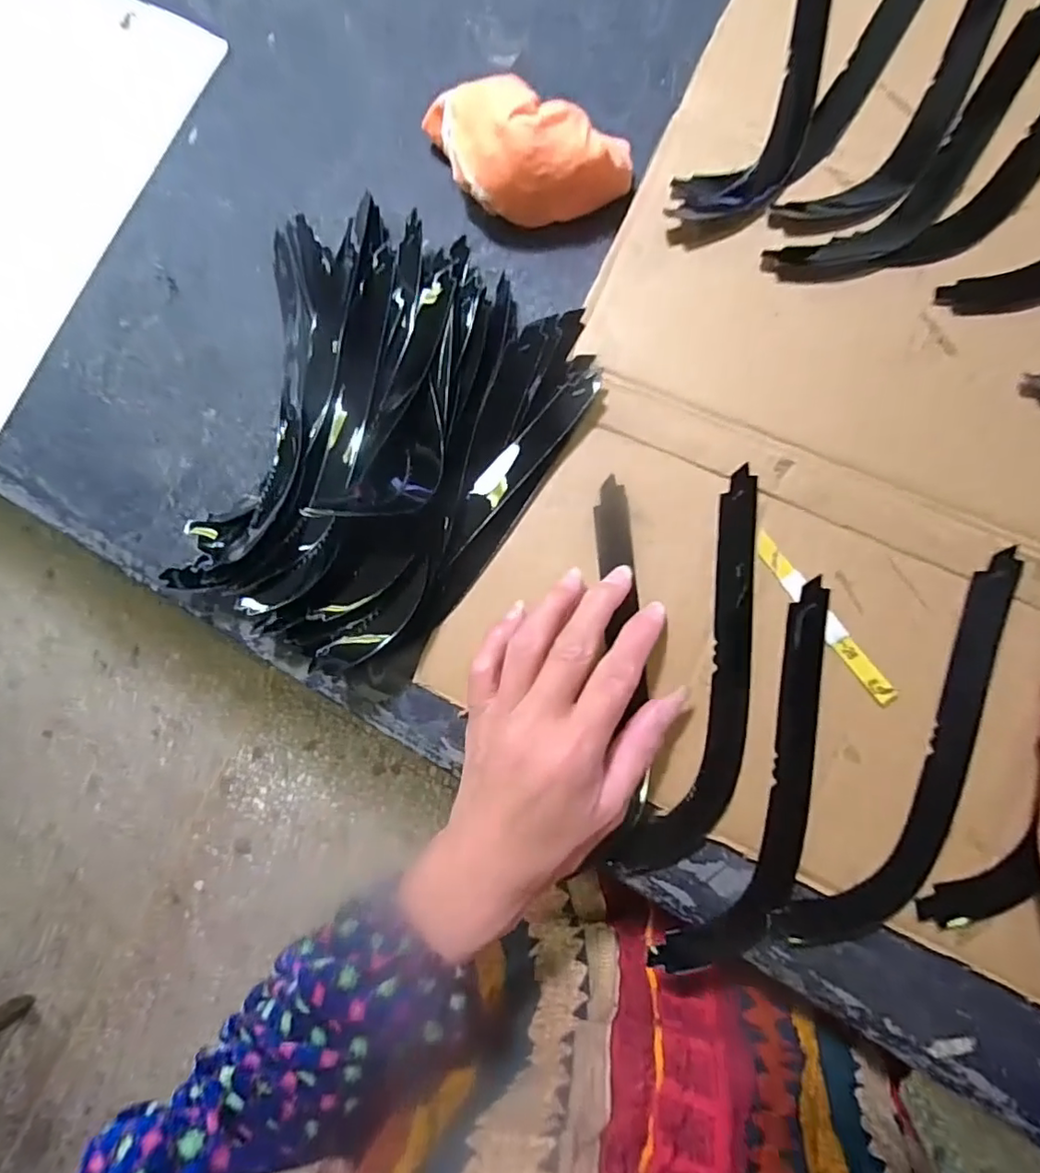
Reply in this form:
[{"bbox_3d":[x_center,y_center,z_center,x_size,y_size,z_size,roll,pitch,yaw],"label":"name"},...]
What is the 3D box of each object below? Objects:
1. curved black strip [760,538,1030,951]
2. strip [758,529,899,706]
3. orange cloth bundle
[{"bbox_3d":[0.188,0.084,0.267,0.041,0.012,0.206,29,88,10],"label":"curved black strip"},{"bbox_3d":[0.146,0.015,0.279,0.011,0.004,0.097,-36,80,2],"label":"strip"},{"bbox_3d":[-0.002,-0.224,0.307,0.118,0.052,0.053,18,86,9],"label":"orange cloth bundle"}]

